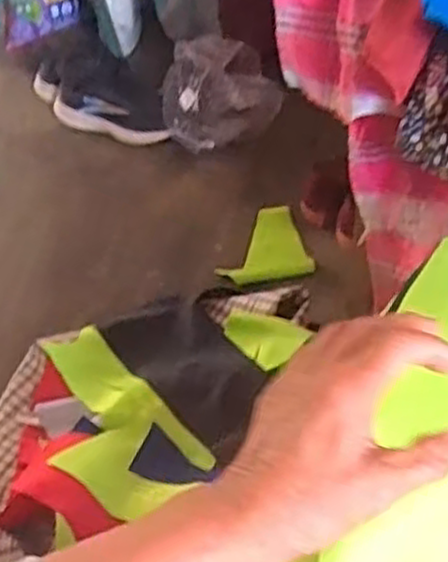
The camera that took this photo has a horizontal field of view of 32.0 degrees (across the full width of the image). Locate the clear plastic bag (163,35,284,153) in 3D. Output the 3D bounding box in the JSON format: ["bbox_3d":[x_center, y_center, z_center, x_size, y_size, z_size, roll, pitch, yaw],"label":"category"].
[{"bbox_3d":[-0.004,-0.323,1.356,0.201,0.142,0.135,-6,47,-1],"label":"clear plastic bag"}]

